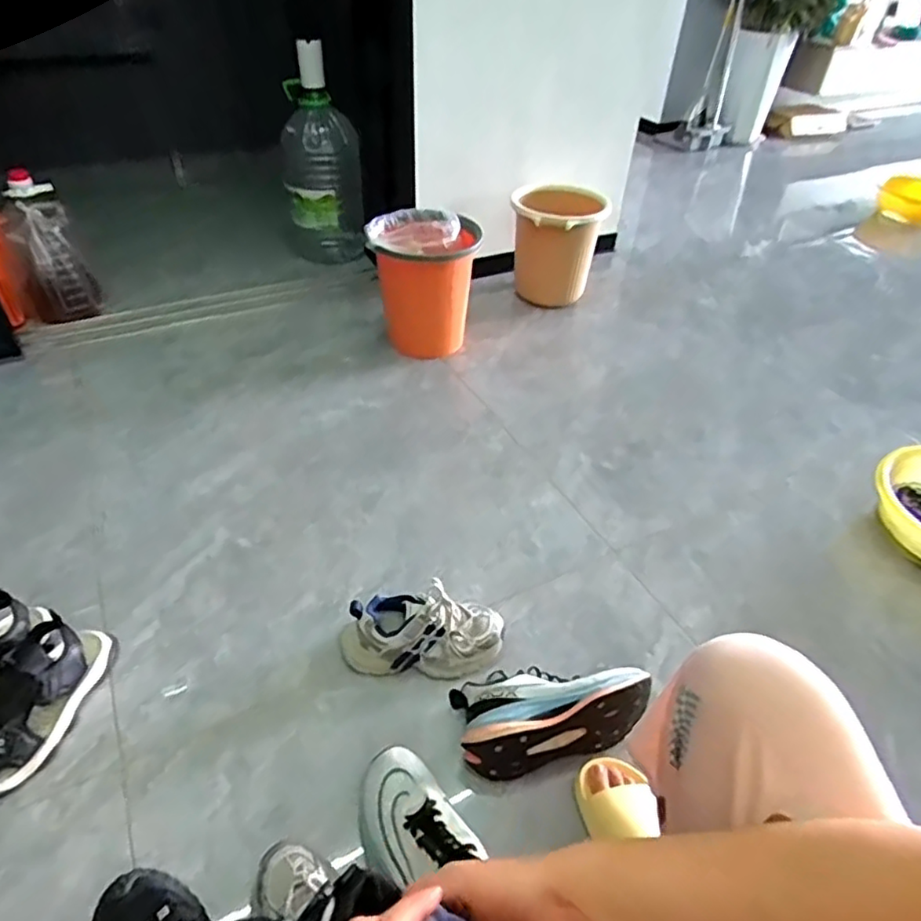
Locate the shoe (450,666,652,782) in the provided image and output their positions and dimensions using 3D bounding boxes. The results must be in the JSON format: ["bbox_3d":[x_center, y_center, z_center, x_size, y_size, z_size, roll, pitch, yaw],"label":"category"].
[{"bbox_3d":[0.123,0.331,0.849,0.256,0.104,0.146,-7,43,-8],"label":"shoe"}]

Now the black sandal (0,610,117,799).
[{"bbox_3d":[-0.580,0.324,0.833,0.104,0.100,0.235,5,42,5],"label":"black sandal"}]

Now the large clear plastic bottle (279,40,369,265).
[{"bbox_3d":[-0.388,-0.814,1.714,0.213,0.550,0.223,-9,43,-10],"label":"large clear plastic bottle"}]

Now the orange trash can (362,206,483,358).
[{"bbox_3d":[-0.087,-0.429,1.539,0.260,0.328,0.230,-9,43,-10],"label":"orange trash can"}]

